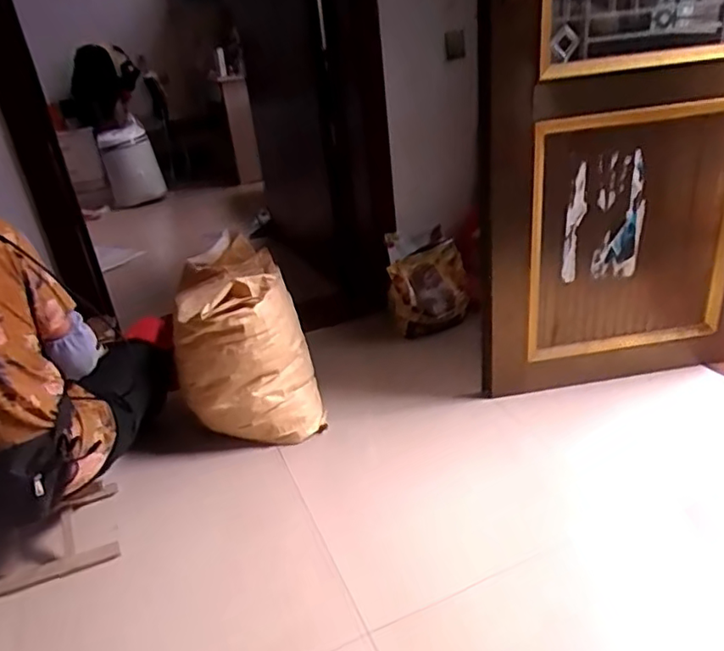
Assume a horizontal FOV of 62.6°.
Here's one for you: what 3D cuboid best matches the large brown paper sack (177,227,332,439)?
[{"bbox_3d":[-0.316,0.045,1.609,0.334,0.448,0.328,-11,27,-7],"label":"large brown paper sack"}]

